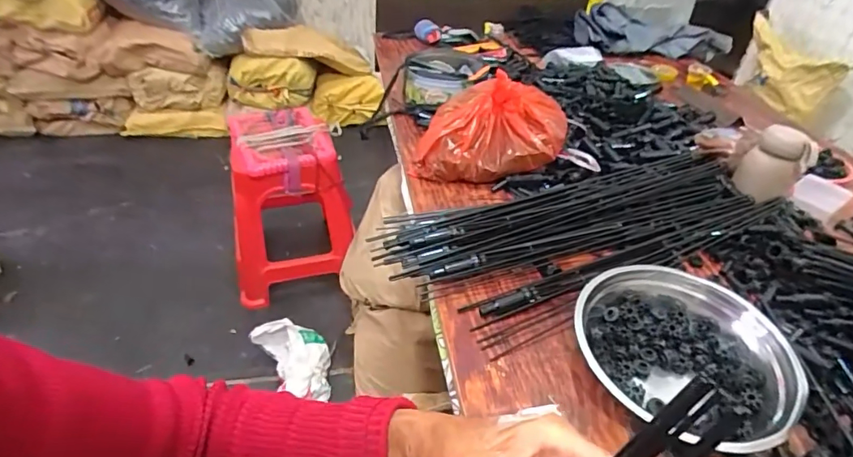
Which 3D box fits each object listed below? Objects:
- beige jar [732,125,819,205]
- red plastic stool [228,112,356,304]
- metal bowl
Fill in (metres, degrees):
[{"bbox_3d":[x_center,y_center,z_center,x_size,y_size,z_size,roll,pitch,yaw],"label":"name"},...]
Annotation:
[{"bbox_3d":[0.528,-0.100,0.737,0.069,0.095,0.068,2,39,-2],"label":"beige jar"},{"bbox_3d":[-0.435,-0.083,1.539,0.356,0.470,0.356,-4,40,-10],"label":"red plastic stool"},{"bbox_3d":[0.277,0.133,0.523,0.182,0.064,0.223,-13,41,-16],"label":"metal bowl"}]

